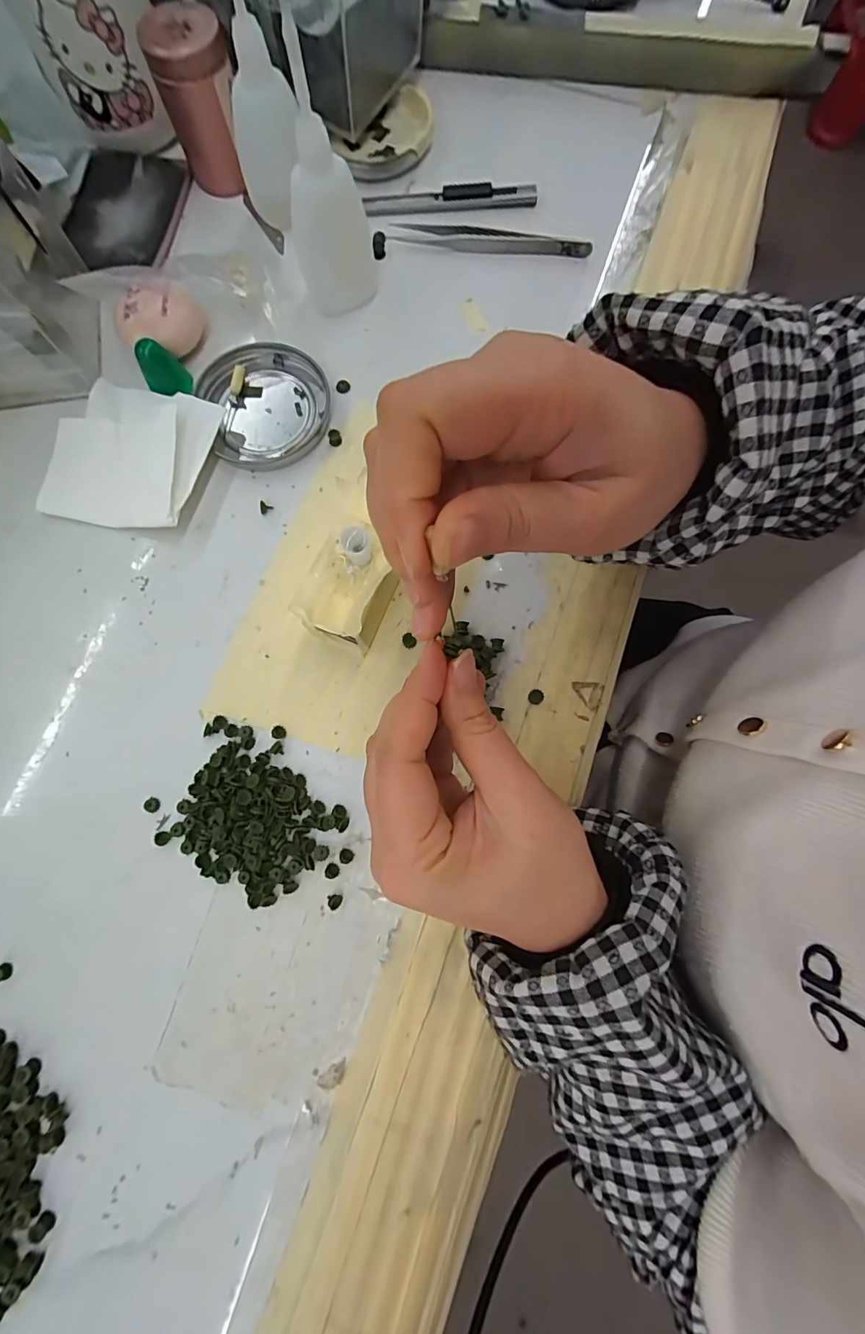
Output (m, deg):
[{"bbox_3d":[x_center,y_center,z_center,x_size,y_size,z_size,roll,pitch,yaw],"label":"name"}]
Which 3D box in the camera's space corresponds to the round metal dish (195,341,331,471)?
[{"bbox_3d":[-0.098,-0.157,0.276,0.071,0.007,0.078,0,79,0],"label":"round metal dish"}]

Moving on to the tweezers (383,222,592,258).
[{"bbox_3d":[0.036,-0.271,0.295,0.126,0.010,0.011,9,79,2],"label":"tweezers"}]

